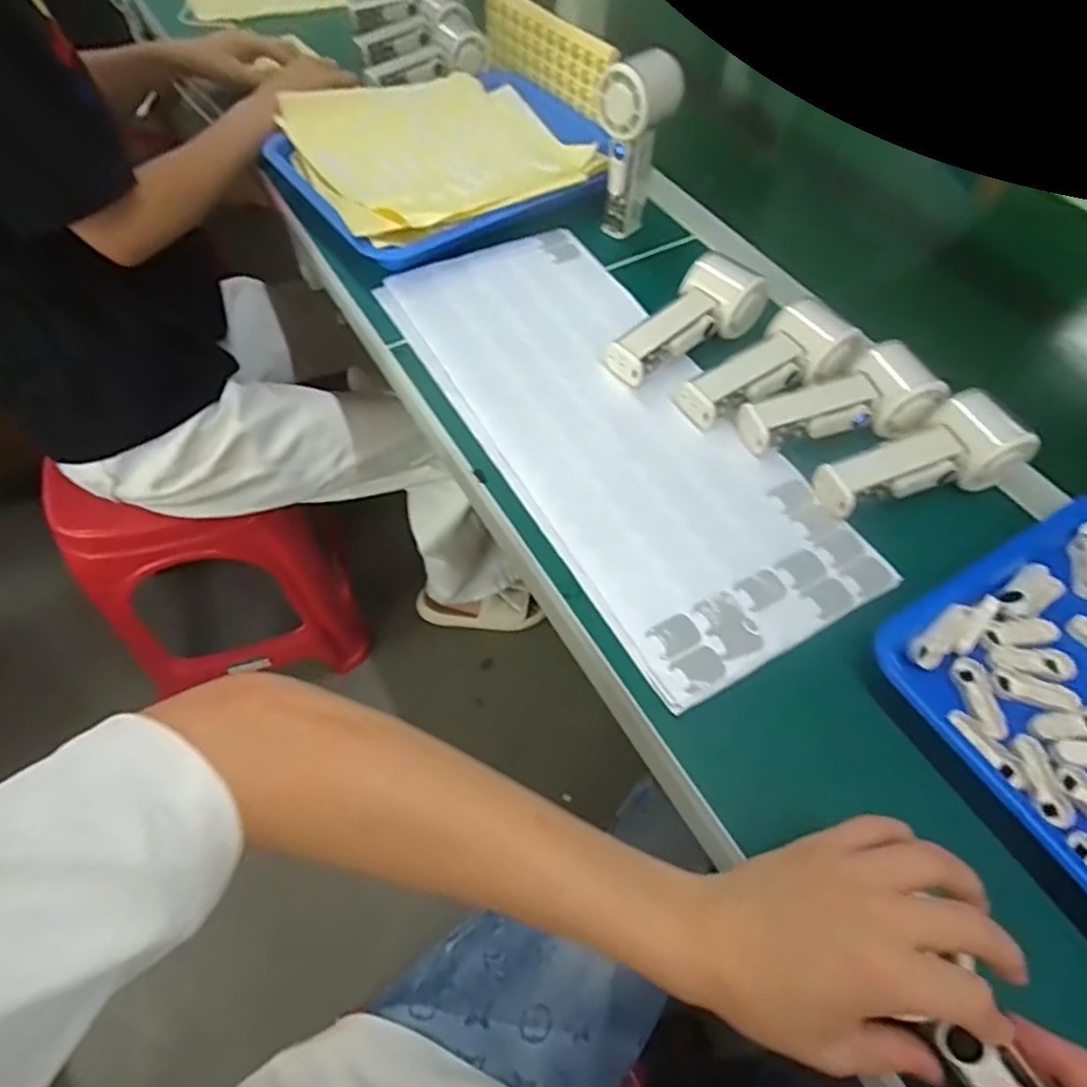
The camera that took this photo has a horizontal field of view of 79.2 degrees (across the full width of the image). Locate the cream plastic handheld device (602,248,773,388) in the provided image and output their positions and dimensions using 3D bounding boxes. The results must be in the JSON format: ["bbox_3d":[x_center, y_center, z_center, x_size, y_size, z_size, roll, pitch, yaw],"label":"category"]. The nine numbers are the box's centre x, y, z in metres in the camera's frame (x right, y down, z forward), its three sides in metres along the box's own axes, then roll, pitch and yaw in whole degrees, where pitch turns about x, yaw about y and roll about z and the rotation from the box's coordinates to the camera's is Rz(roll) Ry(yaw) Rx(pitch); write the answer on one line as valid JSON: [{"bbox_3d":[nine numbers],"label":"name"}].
[{"bbox_3d":[0.119,-0.195,0.564,0.148,0.047,0.061,-31,64,-19],"label":"cream plastic handheld device"}]

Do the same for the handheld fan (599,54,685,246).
[{"bbox_3d":[0.086,-0.372,0.622,0.049,0.146,0.068,38,65,20],"label":"handheld fan"}]

